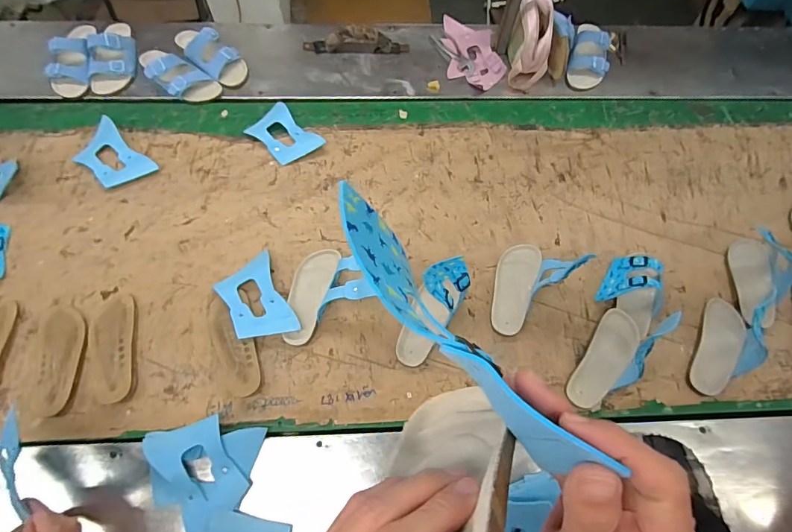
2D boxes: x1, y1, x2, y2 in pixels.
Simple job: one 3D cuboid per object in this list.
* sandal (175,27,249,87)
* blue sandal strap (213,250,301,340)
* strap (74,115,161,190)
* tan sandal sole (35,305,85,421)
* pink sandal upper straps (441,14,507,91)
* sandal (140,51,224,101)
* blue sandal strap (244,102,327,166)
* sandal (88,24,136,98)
[{"bbox_3d":[-0.498,-0.571,1.125,0.259,0.063,0.107,39,68,15],"label":"sandal"},{"bbox_3d":[-0.276,0.069,0.844,0.113,0.019,0.171,-25,68,-14],"label":"blue sandal strap"},{"bbox_3d":[-0.648,-0.250,0.973,0.184,0.027,0.113,39,68,15],"label":"strap"},{"bbox_3d":[-0.621,0.168,0.793,0.079,0.009,0.202,-15,66,-10],"label":"tan sandal sole"},{"bbox_3d":[0.215,-0.606,1.195,0.149,0.033,0.280,-3,64,-4],"label":"pink sandal upper straps"},{"bbox_3d":[-0.561,-0.488,1.084,0.233,0.053,0.106,27,66,10],"label":"sandal"},{"bbox_3d":[-0.273,-0.321,1.039,0.118,0.013,0.174,-40,72,-19],"label":"blue sandal strap"},{"bbox_3d":[-0.738,-0.553,1.102,0.114,0.056,0.240,-14,65,-10],"label":"sandal"}]

